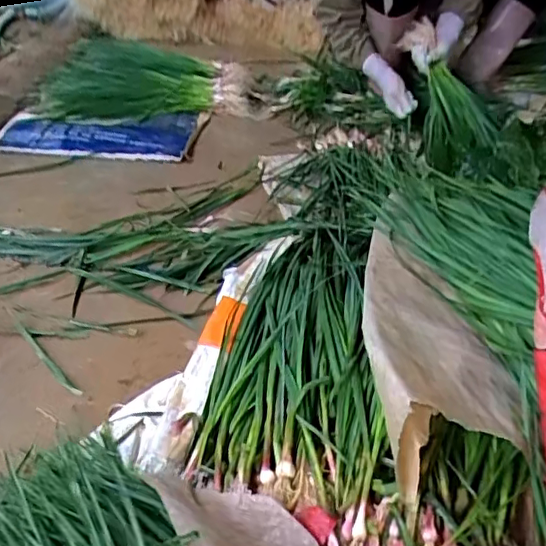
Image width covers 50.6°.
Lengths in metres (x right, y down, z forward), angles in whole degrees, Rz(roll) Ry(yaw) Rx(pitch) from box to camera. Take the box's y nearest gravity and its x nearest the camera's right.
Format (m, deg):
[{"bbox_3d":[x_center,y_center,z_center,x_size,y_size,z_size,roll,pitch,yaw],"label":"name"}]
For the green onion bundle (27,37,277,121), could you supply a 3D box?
[{"bbox_3d":[-0.332,-0.552,1.650,0.654,0.138,0.340,-3,36,-4],"label":"green onion bundle"}]

